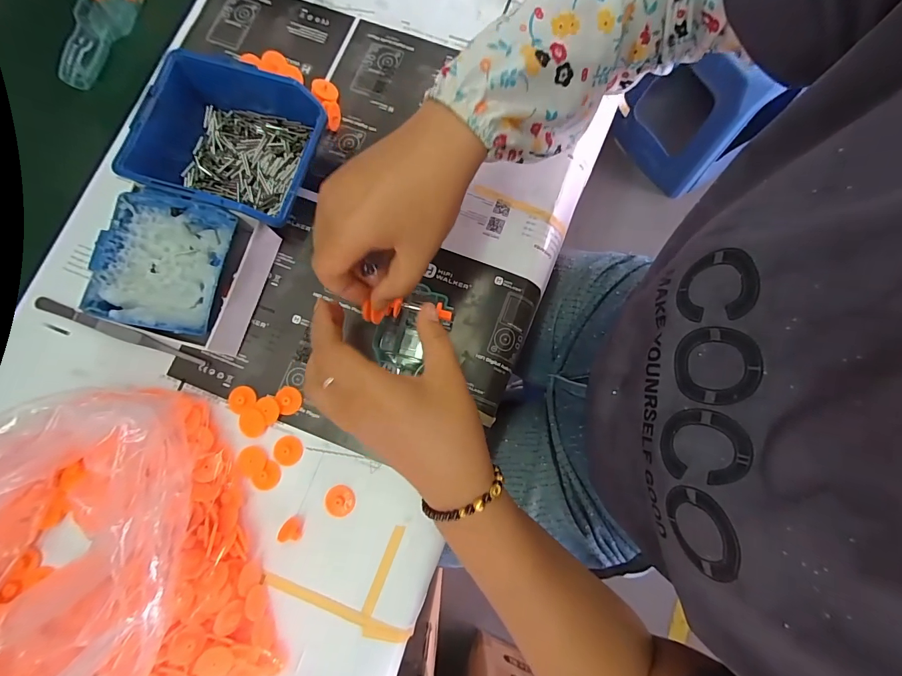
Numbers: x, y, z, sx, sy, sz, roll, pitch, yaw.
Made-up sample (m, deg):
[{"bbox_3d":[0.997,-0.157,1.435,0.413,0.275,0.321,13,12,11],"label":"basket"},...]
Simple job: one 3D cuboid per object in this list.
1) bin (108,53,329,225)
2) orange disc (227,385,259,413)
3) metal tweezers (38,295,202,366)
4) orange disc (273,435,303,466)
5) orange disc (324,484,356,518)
[{"bbox_3d":[-0.176,-0.151,0.318,0.129,0.061,0.114,16,80,4],"label":"bin"},{"bbox_3d":[-0.167,0.049,0.310,0.024,0.004,0.020,-21,80,-2],"label":"orange disc"},{"bbox_3d":[-0.273,-0.006,0.318,0.148,0.012,0.011,19,81,5],"label":"metal tweezers"},{"bbox_3d":[-0.129,0.089,0.304,0.024,0.007,0.022,0,80,1],"label":"orange disc"},{"bbox_3d":[-0.086,0.126,0.300,0.023,0.007,0.022,0,80,1],"label":"orange disc"}]

